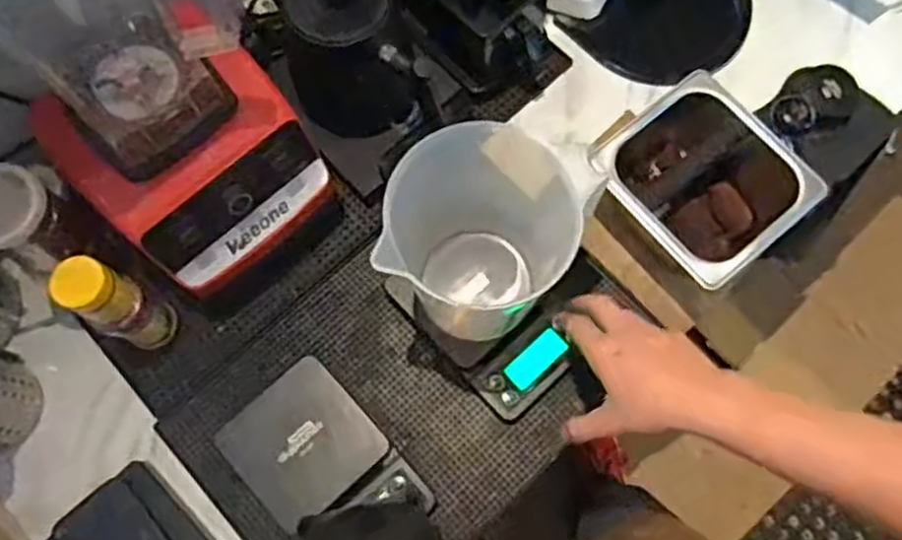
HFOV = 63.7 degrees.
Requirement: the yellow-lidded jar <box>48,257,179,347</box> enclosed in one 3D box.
[{"bbox_3d":[-0.307,0.033,0.669,0.047,0.156,0.049,0,73,0],"label":"yellow-lidded jar"}]

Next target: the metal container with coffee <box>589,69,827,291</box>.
[{"bbox_3d":[0.247,-0.078,0.755,0.162,0.111,0.178,-39,76,-11],"label":"metal container with coffee"}]

